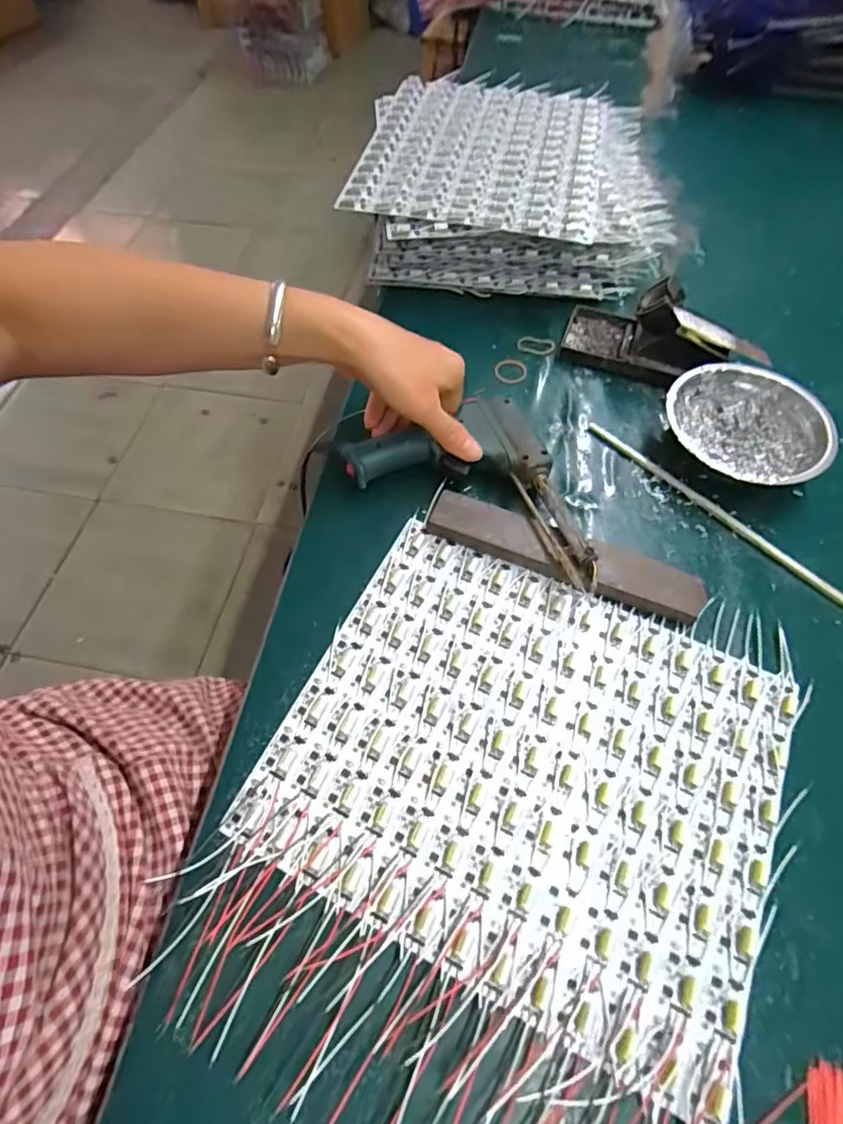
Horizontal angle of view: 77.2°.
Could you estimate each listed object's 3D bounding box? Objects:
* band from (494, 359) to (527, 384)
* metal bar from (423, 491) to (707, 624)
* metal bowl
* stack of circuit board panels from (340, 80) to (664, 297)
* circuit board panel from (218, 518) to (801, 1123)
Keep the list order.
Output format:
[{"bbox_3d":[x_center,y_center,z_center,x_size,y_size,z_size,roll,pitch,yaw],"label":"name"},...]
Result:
[{"bbox_3d":[0.085,-0.181,0.503,0.031,0.008,0.028,23,63,11],"label":"band"},{"bbox_3d":[0.103,-0.006,0.390,0.200,0.018,0.036,20,63,9],"label":"metal bar"},{"bbox_3d":[0.272,-0.111,0.446,0.124,0.039,0.124,0,61,-1],"label":"metal bowl"},{"bbox_3d":[0.092,-0.398,0.569,0.297,0.086,0.255,5,61,1],"label":"stack of circuit board panels"},{"bbox_3d":[0.065,0.118,0.328,0.287,0.006,0.241,24,64,12],"label":"circuit board panel"}]

